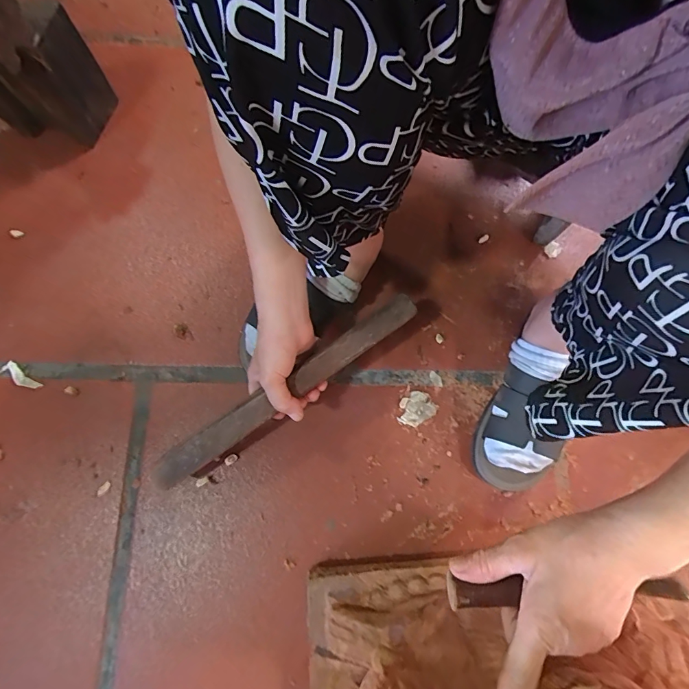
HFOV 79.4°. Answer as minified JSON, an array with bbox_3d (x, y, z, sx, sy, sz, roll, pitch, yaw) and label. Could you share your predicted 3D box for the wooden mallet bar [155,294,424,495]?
[{"bbox_3d":[-0.065,0.050,0.436,0.323,0.016,0.030,-35,78,0],"label":"wooden mallet bar"}]

